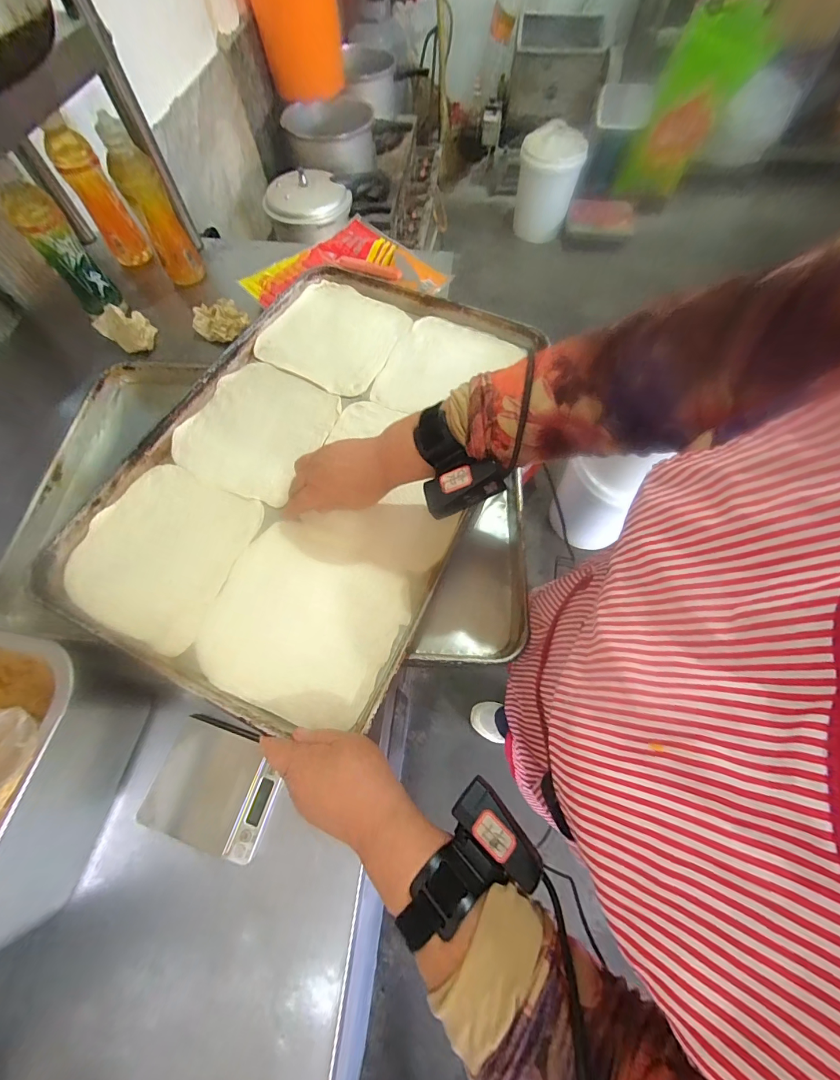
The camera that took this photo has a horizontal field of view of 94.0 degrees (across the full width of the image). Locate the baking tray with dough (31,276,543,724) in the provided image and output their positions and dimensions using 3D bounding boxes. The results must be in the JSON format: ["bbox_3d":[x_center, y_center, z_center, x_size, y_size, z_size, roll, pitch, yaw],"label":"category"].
[{"bbox_3d":[-0.120,-0.117,0.497,0.393,0.031,0.595,22,68,11],"label":"baking tray with dough"}]

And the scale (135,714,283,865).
[{"bbox_3d":[-0.212,0.252,0.407,0.125,0.024,0.106,15,67,8],"label":"scale"}]

